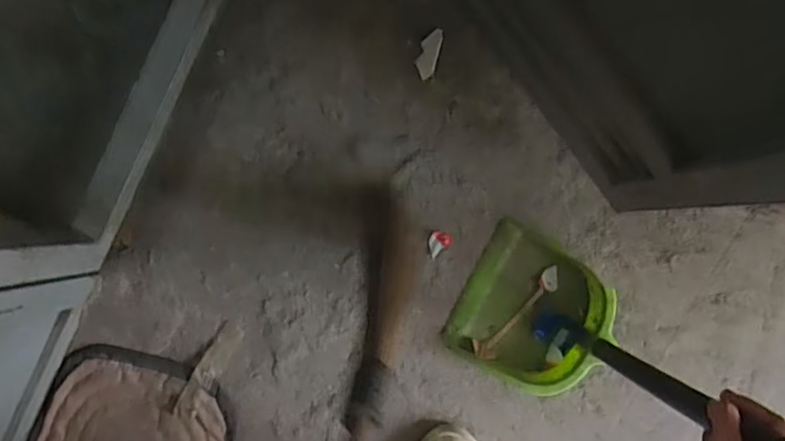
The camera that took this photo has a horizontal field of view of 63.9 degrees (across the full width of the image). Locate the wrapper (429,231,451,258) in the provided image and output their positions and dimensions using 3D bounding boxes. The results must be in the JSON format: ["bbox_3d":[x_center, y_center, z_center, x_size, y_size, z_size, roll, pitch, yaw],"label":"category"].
[{"bbox_3d":[0.074,0.035,1.030,0.044,0.012,0.032,-40,91,-1],"label":"wrapper"}]

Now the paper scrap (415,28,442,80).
[{"bbox_3d":[0.060,-0.271,1.023,0.031,0.005,0.080,17,104,-1],"label":"paper scrap"}]

